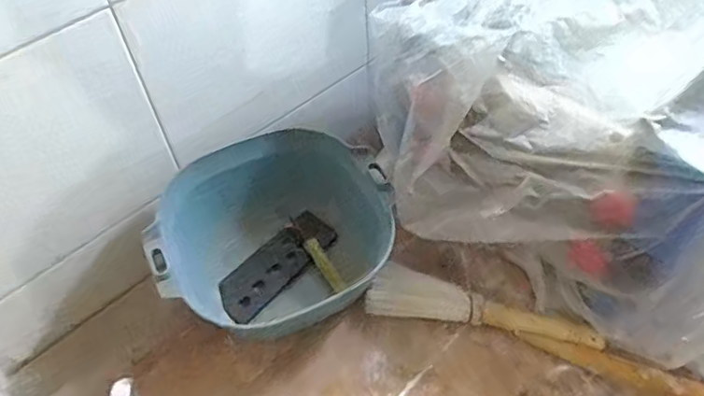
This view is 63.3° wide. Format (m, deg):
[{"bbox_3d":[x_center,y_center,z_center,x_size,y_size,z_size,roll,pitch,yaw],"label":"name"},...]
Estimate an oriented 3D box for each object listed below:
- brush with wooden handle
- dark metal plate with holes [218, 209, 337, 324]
[{"bbox_3d":[0.142,0.119,0.629,0.250,0.044,0.051,7,51,10],"label":"brush with wooden handle"},{"bbox_3d":[-0.093,0.079,0.694,0.061,0.008,0.159,37,65,23],"label":"dark metal plate with holes"}]

